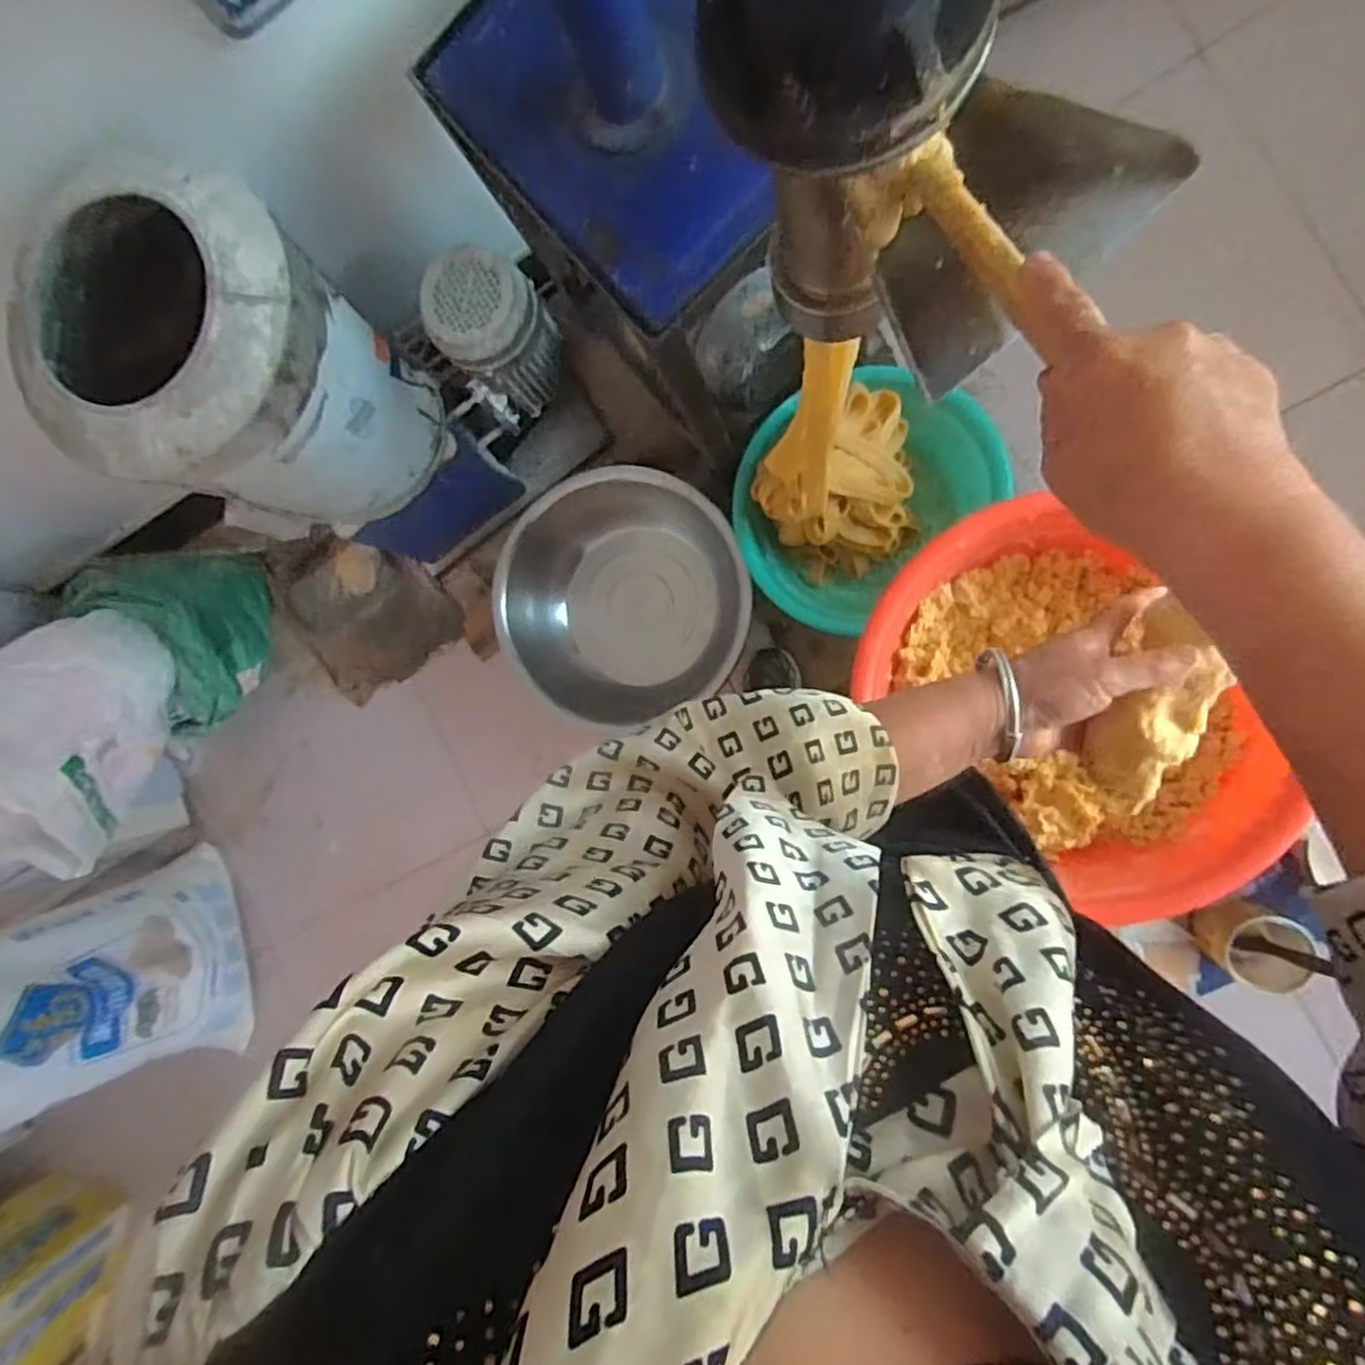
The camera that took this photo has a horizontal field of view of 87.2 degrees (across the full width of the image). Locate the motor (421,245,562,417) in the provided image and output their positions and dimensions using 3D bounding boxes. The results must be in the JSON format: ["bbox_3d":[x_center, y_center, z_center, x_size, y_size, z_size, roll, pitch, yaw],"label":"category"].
[{"bbox_3d":[-0.303,-0.579,1.183,0.150,0.235,0.159,1,94,9],"label":"motor"}]

